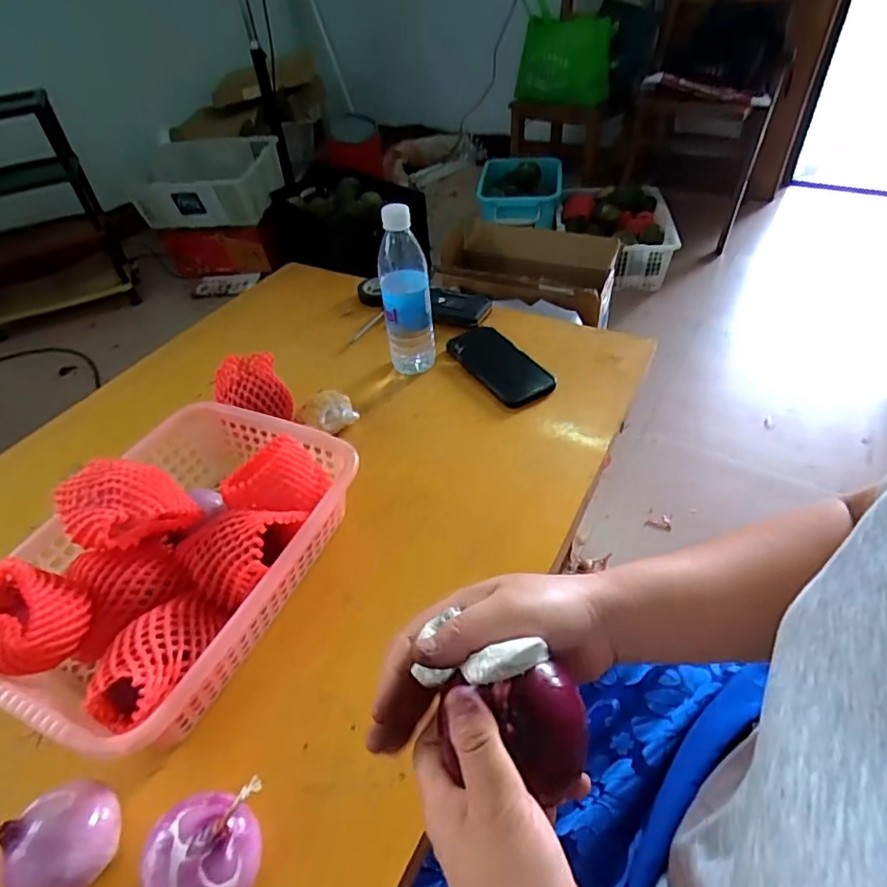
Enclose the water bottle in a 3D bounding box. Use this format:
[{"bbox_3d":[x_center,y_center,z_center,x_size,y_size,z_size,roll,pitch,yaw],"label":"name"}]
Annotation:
[{"bbox_3d":[-0.047,-0.194,0.703,0.063,0.208,0.053,-5,44,2],"label":"water bottle"}]

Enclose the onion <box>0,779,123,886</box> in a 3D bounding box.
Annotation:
[{"bbox_3d":[-0.252,0.269,0.373,0.062,0.063,0.065,-3,44,3],"label":"onion"}]

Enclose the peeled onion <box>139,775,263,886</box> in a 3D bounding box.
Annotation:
[{"bbox_3d":[-0.154,0.269,0.364,0.070,0.059,0.070,-4,44,2],"label":"peeled onion"}]

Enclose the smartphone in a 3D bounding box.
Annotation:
[{"bbox_3d":[0.075,-0.109,0.755,0.077,0.016,0.160,-28,48,-20],"label":"smartphone"}]

